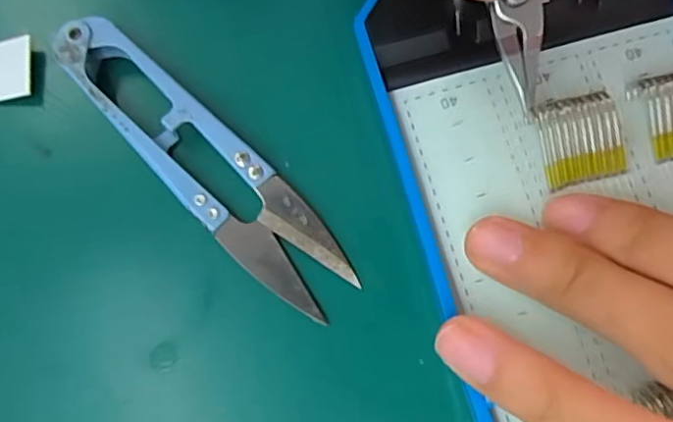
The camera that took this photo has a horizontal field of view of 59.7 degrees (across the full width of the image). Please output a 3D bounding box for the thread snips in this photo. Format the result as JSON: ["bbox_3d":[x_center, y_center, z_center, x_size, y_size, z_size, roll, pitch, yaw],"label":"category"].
[{"bbox_3d":[-0.036,-0.014,0.154,0.022,0.011,0.101,-43,78,-9],"label":"thread snips"}]

